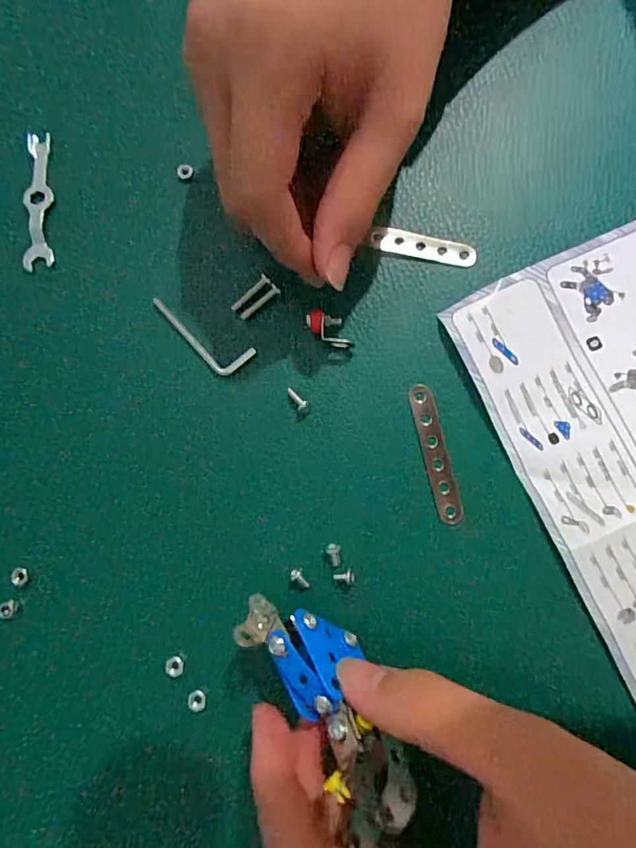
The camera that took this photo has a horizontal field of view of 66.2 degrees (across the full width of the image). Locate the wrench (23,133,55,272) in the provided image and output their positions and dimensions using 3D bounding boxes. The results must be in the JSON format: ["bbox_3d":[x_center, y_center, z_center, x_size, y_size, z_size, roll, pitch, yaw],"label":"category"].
[{"bbox_3d":[-0.132,-0.106,0.231,0.013,0.007,0.069,-5,80,0],"label":"wrench"}]

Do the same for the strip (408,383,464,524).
[{"bbox_3d":[0.050,0.012,0.209,0.010,0.004,0.059,-14,82,5],"label":"strip"}]

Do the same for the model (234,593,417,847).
[{"bbox_3d":[0.004,0.093,0.169,0.030,0.029,0.077,-37,64,-6],"label":"model"}]

